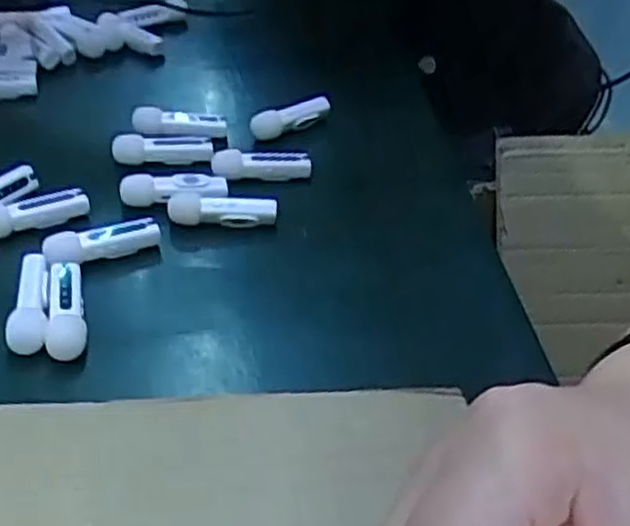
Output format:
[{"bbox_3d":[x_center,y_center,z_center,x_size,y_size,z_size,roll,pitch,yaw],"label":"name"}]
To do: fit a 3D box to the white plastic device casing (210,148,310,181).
[{"bbox_3d":[-0.035,-0.066,0.531,0.064,0.017,0.019,-5,40,-8],"label":"white plastic device casing"}]

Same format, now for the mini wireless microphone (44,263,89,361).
[{"bbox_3d":[-0.128,0.021,0.409,0.019,0.016,0.065,-9,40,-12],"label":"mini wireless microphone"}]

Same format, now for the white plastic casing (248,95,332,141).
[{"bbox_3d":[-0.017,-0.107,0.582,0.064,0.026,0.015,-27,47,-30],"label":"white plastic casing"}]

